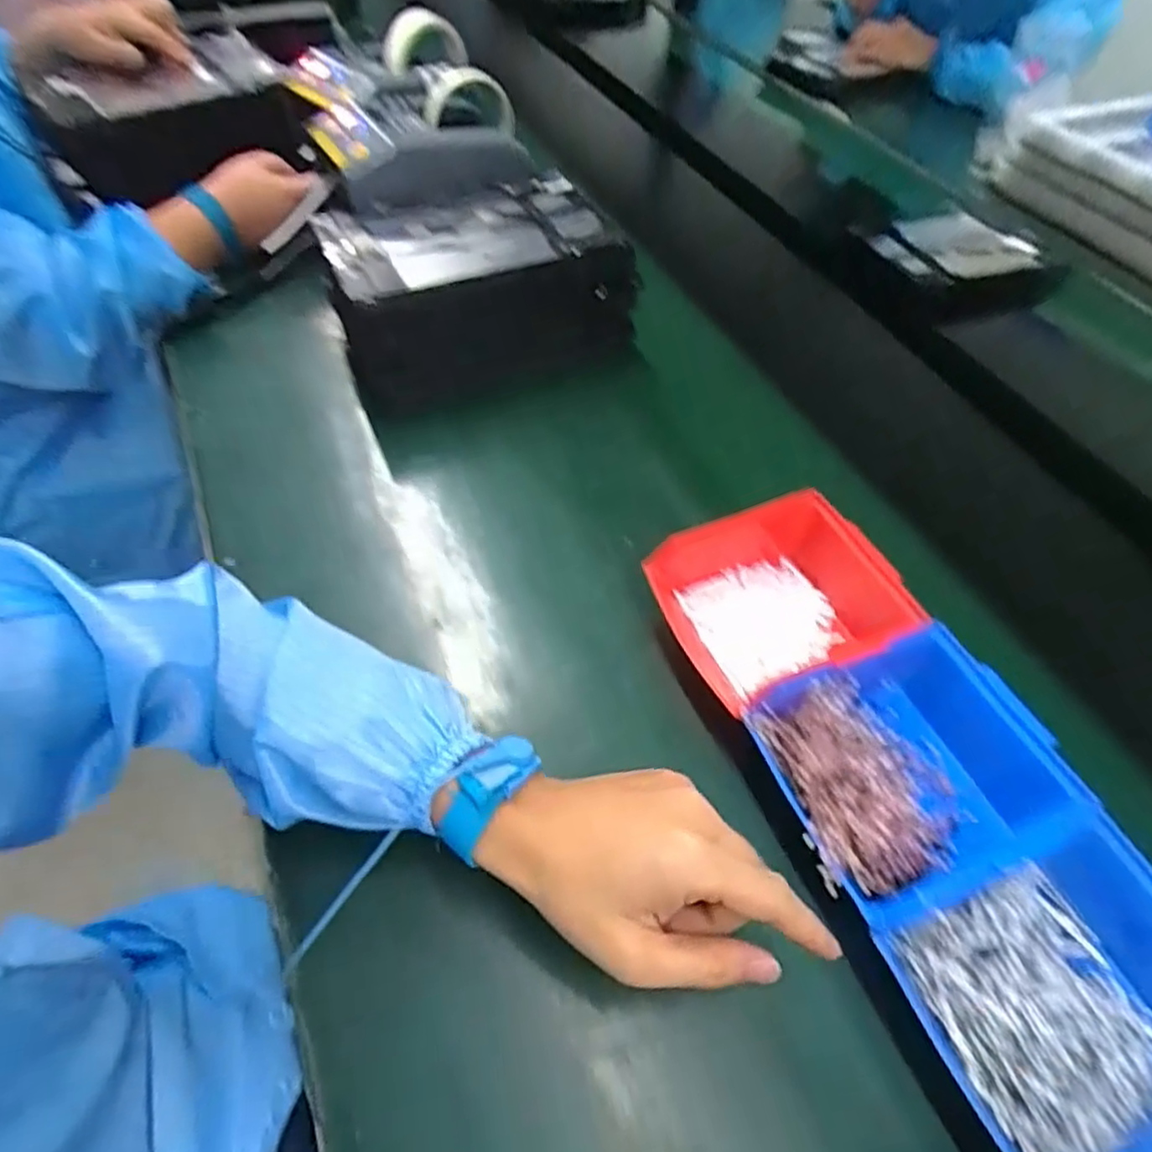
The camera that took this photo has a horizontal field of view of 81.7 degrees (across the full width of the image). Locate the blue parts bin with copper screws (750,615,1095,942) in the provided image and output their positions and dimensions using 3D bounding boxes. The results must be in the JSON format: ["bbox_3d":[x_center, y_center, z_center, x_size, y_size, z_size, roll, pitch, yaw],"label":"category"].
[{"bbox_3d":[0.183,0.110,0.378,0.146,0.070,0.126,-14,56,-14],"label":"blue parts bin with copper screws"}]

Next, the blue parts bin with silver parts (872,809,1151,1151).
[{"bbox_3d":[0.240,0.198,0.314,0.151,0.062,0.124,-18,57,-16],"label":"blue parts bin with silver parts"}]

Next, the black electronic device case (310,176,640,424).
[{"bbox_3d":[-0.089,-0.262,0.613,0.249,0.105,0.146,-16,57,-17],"label":"black electronic device case"}]

